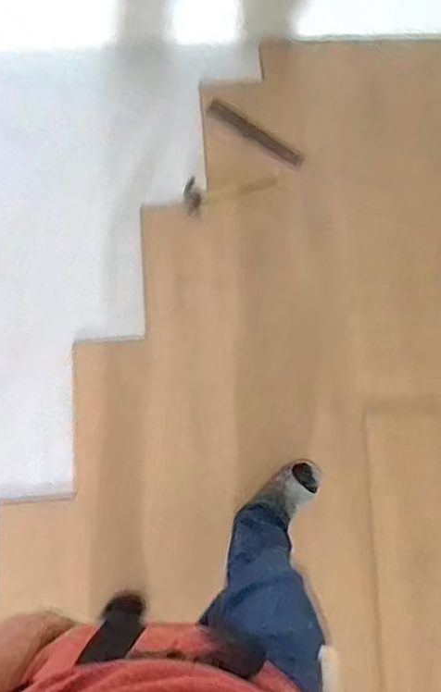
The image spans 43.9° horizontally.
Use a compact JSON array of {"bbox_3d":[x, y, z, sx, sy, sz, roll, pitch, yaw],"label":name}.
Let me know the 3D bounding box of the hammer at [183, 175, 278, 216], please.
[{"bbox_3d":[0.031,-0.488,1.691,0.304,0.046,0.108,-16,76,-18],"label":"hammer"}]

